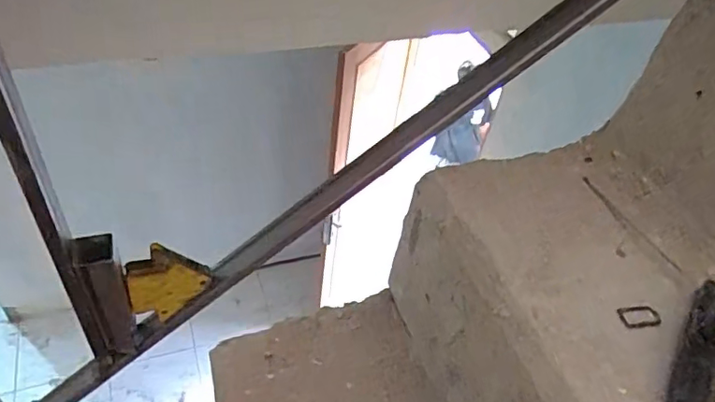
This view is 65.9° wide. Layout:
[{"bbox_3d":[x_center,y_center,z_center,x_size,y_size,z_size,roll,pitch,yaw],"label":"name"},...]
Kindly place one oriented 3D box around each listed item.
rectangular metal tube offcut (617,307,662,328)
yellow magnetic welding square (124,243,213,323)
[{"bbox_3d":[0.246,0.101,0.479,0.037,0.004,0.021,-1,46,-8],"label":"rectangular metal tube offcut"},{"bbox_3d":[-0.196,0.086,0.577,0.081,0.104,0.015,-12,49,-20],"label":"yellow magnetic welding square"}]

